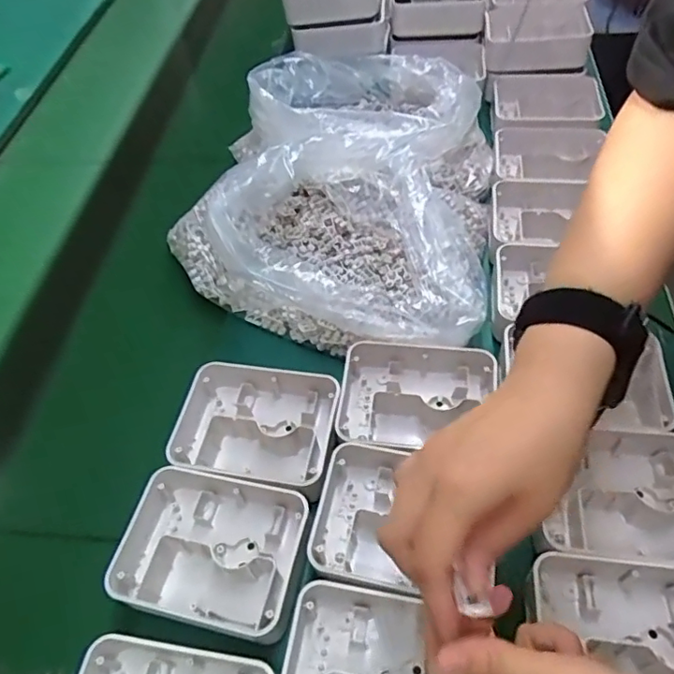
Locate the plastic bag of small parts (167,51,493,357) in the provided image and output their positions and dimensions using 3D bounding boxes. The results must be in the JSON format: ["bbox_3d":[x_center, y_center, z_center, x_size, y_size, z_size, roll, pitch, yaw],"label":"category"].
[{"bbox_3d":[0.010,-0.197,0.615,0.322,0.099,0.431,8,55,11],"label":"plastic bag of small parts"}]

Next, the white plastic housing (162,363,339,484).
[{"bbox_3d":[-0.072,0.076,0.472,0.138,0.039,0.101,6,54,11],"label":"white plastic housing"}]

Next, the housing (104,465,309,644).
[{"bbox_3d":[-0.092,0.158,0.413,0.138,0.035,0.108,9,55,12],"label":"housing"}]

